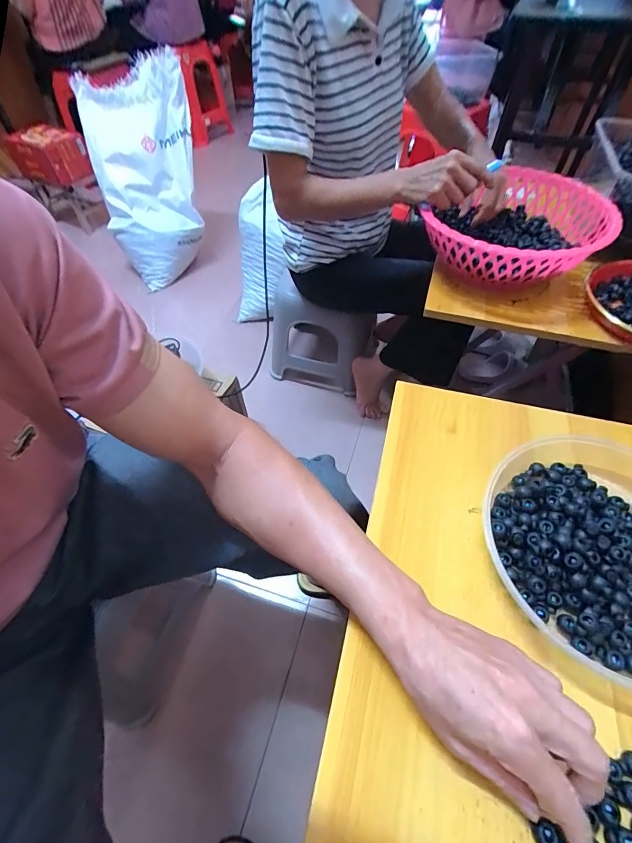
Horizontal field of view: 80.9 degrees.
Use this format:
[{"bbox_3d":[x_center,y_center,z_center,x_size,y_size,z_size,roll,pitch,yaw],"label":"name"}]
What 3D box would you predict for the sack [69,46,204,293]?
[{"bbox_3d":[-0.653,-0.920,1.410,0.377,0.760,0.143,2,18,3],"label":"sack"}]

